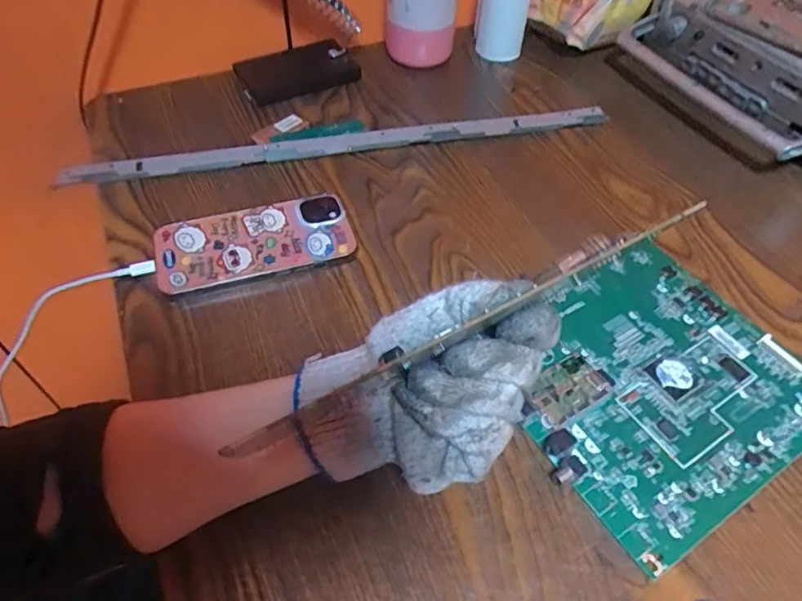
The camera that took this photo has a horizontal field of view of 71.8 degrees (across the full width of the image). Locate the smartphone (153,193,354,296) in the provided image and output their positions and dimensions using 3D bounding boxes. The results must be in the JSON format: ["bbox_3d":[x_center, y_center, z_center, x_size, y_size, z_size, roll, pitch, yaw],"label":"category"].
[{"bbox_3d":[-0.116,-0.047,0.432,0.148,0.014,0.070,-9,52,-10],"label":"smartphone"}]

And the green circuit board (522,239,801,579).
[{"bbox_3d":[0.162,0.049,0.358,0.181,0.012,0.166,-27,58,-19],"label":"green circuit board"}]

